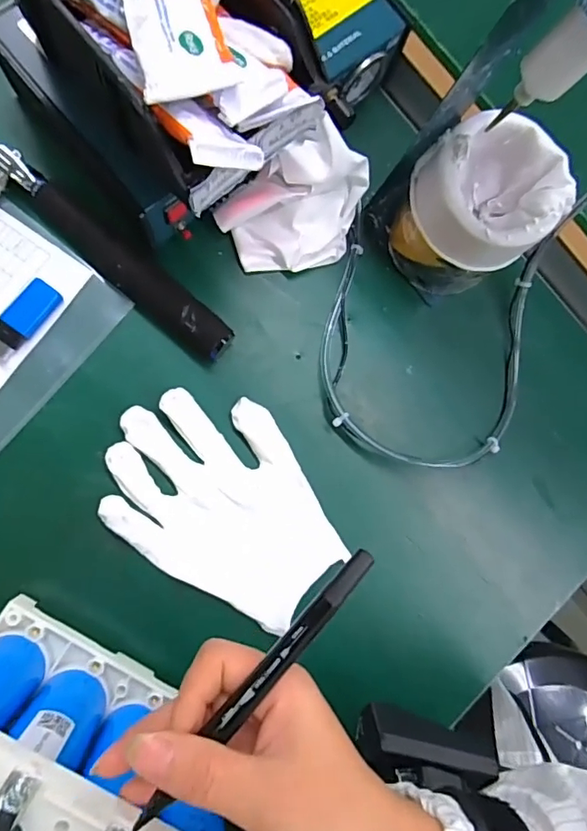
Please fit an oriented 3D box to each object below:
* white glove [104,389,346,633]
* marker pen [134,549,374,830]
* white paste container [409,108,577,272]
[{"bbox_3d":[-0.045,0.060,0.343,0.165,0.013,0.120,43,80,-2],"label":"white glove"},{"bbox_3d":[-0.013,0.106,0.199,0.010,0.007,0.130,43,80,-2],"label":"marker pen"},{"bbox_3d":[0.127,-0.144,0.327,0.081,0.057,0.087,1,84,-9],"label":"white paste container"}]

